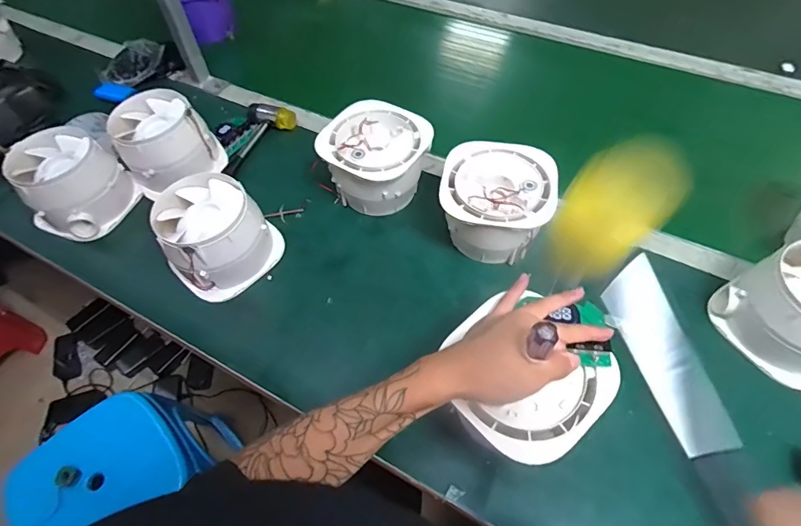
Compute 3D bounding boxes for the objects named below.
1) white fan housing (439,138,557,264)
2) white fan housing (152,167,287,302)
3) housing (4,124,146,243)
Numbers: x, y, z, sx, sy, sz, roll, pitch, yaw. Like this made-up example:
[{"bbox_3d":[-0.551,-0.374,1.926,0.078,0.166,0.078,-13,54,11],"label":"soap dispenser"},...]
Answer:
[{"bbox_3d":[0.124,-0.073,0.595,0.137,0.095,0.146,9,58,9],"label":"white fan housing"},{"bbox_3d":[-0.242,-0.035,0.594,0.123,0.101,0.135,37,66,24],"label":"white fan housing"},{"bbox_3d":[-0.479,-0.116,0.652,0.127,0.095,0.134,32,64,22],"label":"housing"}]

